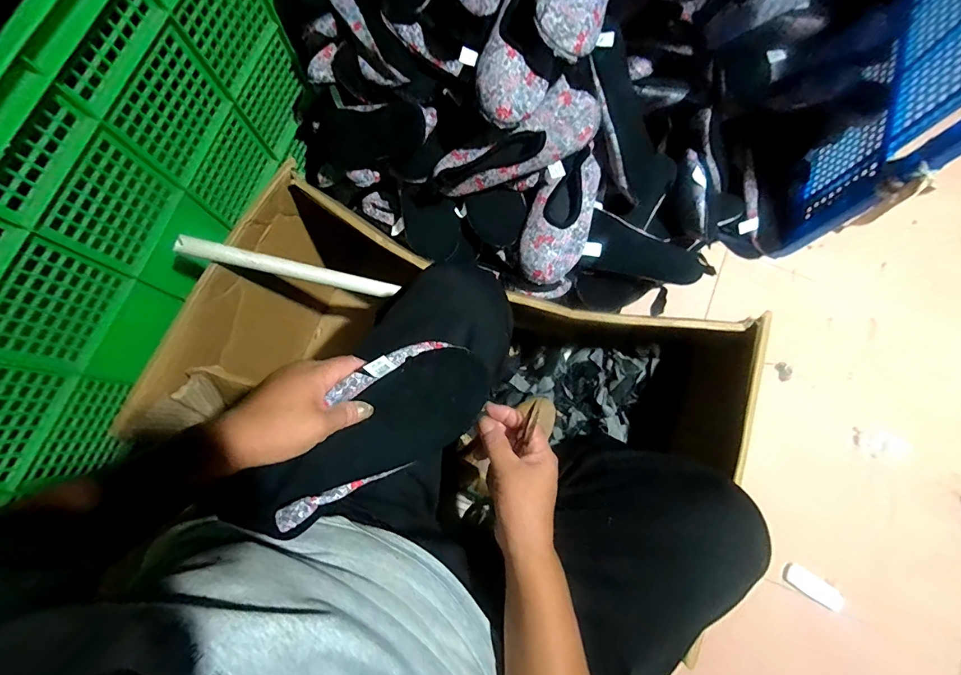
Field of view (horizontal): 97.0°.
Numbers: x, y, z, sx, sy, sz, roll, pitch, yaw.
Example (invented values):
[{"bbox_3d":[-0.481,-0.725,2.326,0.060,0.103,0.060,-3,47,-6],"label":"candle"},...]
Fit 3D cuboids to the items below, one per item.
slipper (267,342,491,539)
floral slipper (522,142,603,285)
[{"bbox_3d":[-0.093,0.081,0.374,0.216,0.050,0.103,-28,104,-10],"label":"slipper"},{"bbox_3d":[0.125,-0.190,0.667,0.096,0.055,0.221,16,87,2],"label":"floral slipper"}]

